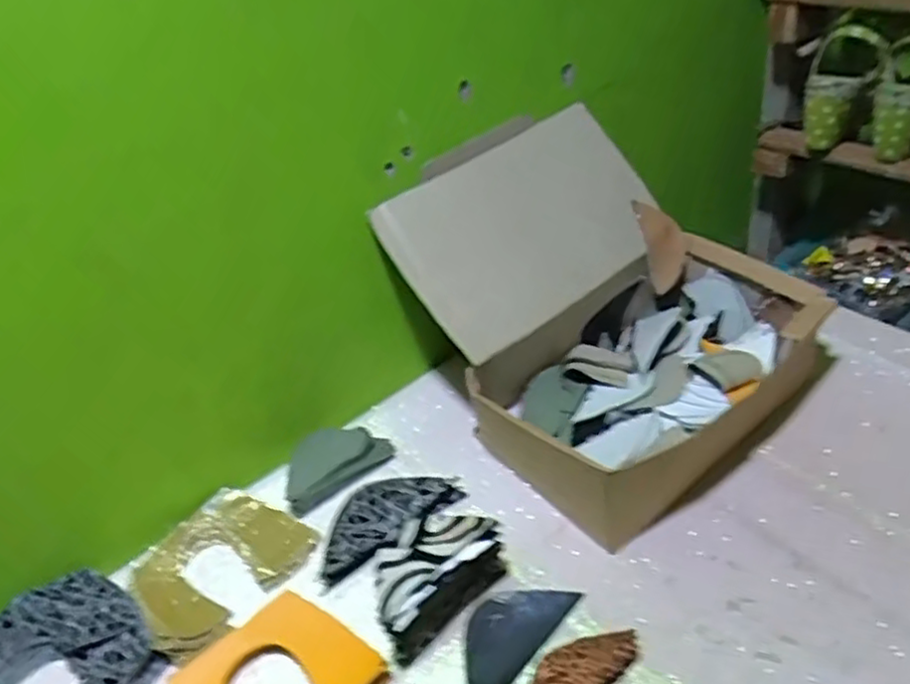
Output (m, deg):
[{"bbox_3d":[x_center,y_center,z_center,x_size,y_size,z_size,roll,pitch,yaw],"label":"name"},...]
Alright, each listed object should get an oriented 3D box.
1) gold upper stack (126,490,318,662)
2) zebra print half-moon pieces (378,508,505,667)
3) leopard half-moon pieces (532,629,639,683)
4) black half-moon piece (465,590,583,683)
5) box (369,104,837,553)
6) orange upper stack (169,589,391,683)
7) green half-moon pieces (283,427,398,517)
[{"bbox_3d":[-0.230,0.212,0.678,0.128,0.041,0.160,22,47,36],"label":"gold upper stack"},{"bbox_3d":[-0.019,0.193,0.593,0.125,0.065,0.064,-37,46,-28],"label":"zebra print half-moon pieces"},{"bbox_3d":[0.089,0.260,0.540,0.047,0.013,0.119,26,50,39],"label":"leopard half-moon pieces"},{"bbox_3d":[0.044,0.243,0.592,0.120,0.010,0.060,-37,54,-25],"label":"black half-moon piece"},{"bbox_3d":[0.147,-0.043,0.736,0.330,0.233,0.361,-34,44,-26],"label":"box"},{"bbox_3d":[-0.150,0.276,0.568,0.153,0.018,0.121,-33,42,-27],"label":"orange upper stack"},{"bbox_3d":[-0.131,0.129,0.763,0.126,0.036,0.066,-29,42,-20],"label":"green half-moon pieces"}]

